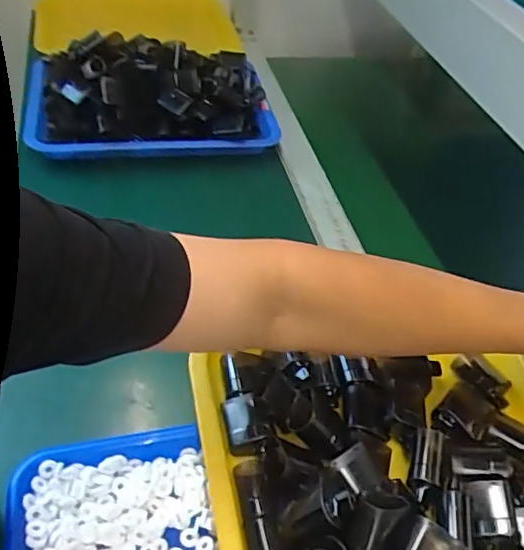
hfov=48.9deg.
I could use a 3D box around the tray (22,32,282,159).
[{"bbox_3d":[-0.147,-0.250,0.785,0.323,0.074,0.215,-2,44,-10],"label":"tray"}]

